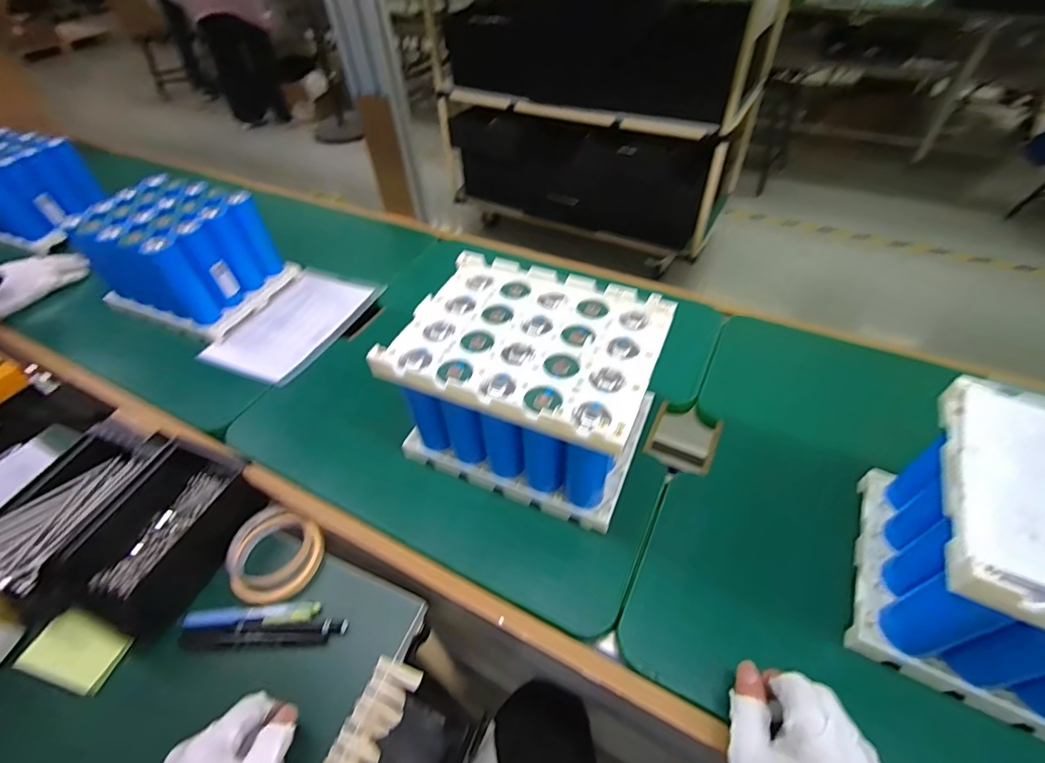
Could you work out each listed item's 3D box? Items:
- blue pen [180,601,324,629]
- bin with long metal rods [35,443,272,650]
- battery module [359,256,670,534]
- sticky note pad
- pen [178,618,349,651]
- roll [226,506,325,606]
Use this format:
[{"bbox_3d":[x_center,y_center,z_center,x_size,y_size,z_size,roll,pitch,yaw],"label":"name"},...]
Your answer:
[{"bbox_3d":[-0.267,0.230,0.463,0.133,0.014,0.019,-4,48,-1],"label":"blue pen"},{"bbox_3d":[-0.366,0.157,0.493,0.115,0.066,0.188,16,51,17],"label":"bin with long metal rods"},{"bbox_3d":[0.009,0.004,0.490,0.229,0.152,0.180,17,51,18],"label":"battery module"},{"bbox_3d":[-0.426,0.256,0.450,0.090,0.013,0.055,10,49,12],"label":"sticky note pad"},{"bbox_3d":[-0.250,0.243,0.451,0.160,0.012,0.017,-4,48,0],"label":"pen"},{"bbox_3d":[-0.263,0.181,0.495,0.095,0.026,0.088,20,52,20],"label":"roll"}]

